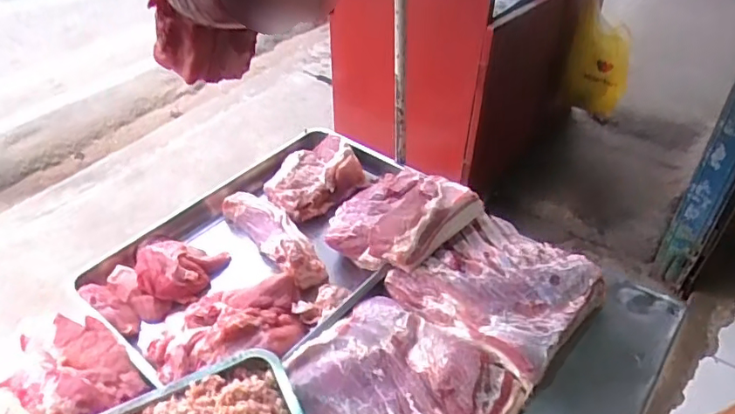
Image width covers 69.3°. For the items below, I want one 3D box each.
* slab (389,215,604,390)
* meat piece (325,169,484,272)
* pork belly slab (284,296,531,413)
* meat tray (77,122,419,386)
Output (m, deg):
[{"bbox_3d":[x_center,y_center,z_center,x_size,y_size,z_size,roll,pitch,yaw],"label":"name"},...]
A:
[{"bbox_3d":[0.197,0.109,0.803,0.250,0.040,0.233,30,49,32],"label":"slab"},{"bbox_3d":[0.049,0.011,0.899,0.211,0.086,0.207,31,49,33],"label":"meat piece"},{"bbox_3d":[0.037,0.235,0.686,0.267,0.031,0.240,27,47,30],"label":"pork belly slab"},{"bbox_3d":[-0.154,0.047,0.912,0.394,0.109,0.568,30,49,32],"label":"meat tray"}]

